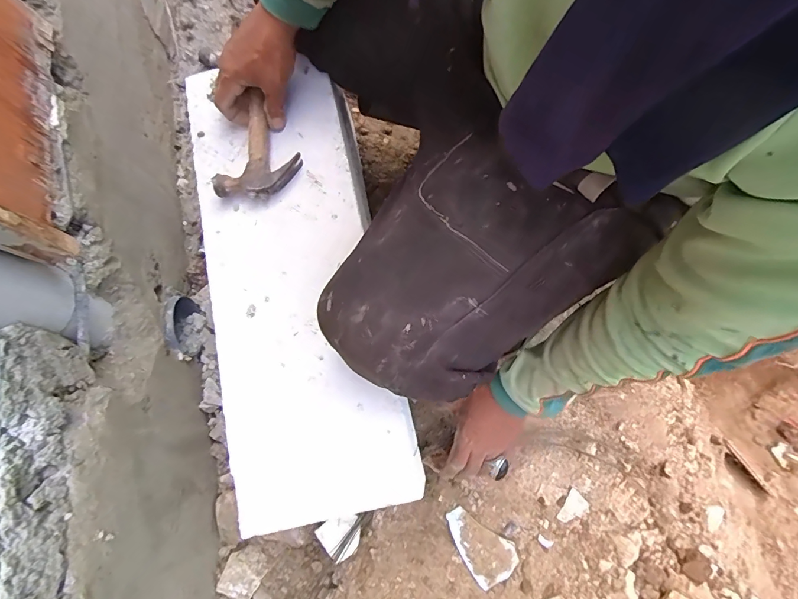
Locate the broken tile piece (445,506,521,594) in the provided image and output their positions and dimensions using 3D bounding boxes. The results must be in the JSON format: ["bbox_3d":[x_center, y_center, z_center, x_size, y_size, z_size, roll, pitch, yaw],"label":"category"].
[{"bbox_3d":[0.116,0.344,0.581,0.067,0.007,0.109,-34,79,-8],"label":"broken tile piece"}]

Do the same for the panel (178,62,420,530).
[{"bbox_3d":[-0.127,-0.035,0.494,0.204,0.017,0.552,-11,77,-2],"label":"panel"}]

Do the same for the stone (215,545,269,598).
[{"bbox_3d":[-0.222,0.388,0.582,0.055,0.016,0.063,32,79,7],"label":"stone"}]

